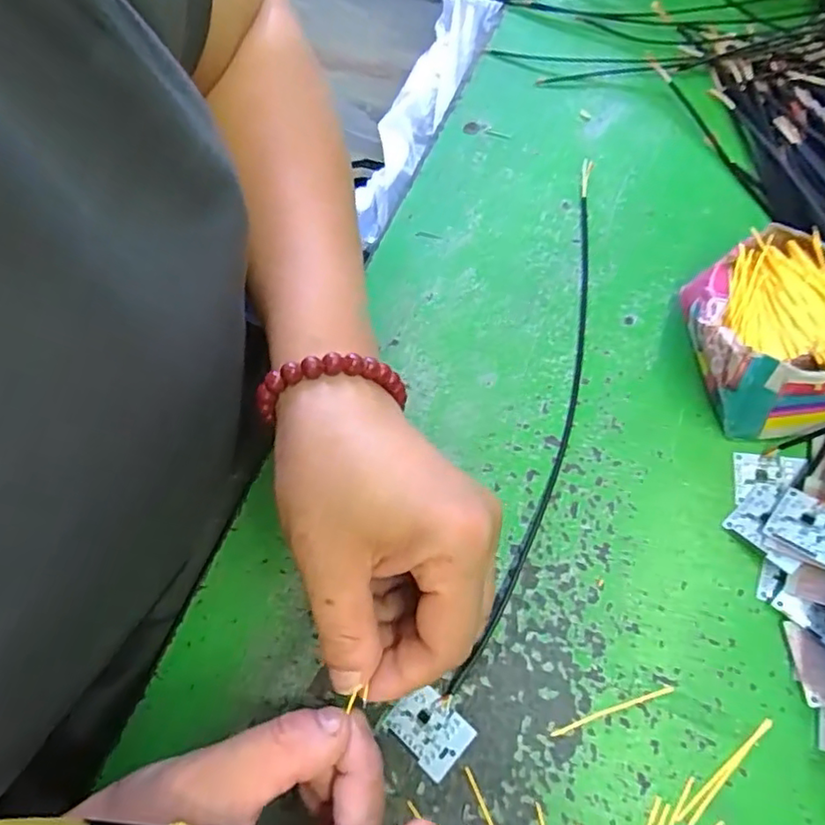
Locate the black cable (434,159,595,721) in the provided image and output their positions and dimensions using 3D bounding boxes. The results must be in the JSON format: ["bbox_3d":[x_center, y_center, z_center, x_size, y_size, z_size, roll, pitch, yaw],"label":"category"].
[{"bbox_3d":[0.066,-0.004,0.293,0.027,0.012,0.283,14,71,12],"label":"black cable"}]

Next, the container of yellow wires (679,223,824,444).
[{"bbox_3d":[0.166,-0.038,0.273,0.073,0.045,0.098,-3,70,4],"label":"container of yellow wires"}]

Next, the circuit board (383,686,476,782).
[{"bbox_3d":[0.007,0.132,0.250,0.031,0.004,0.026,37,77,19],"label":"circuit board"}]

